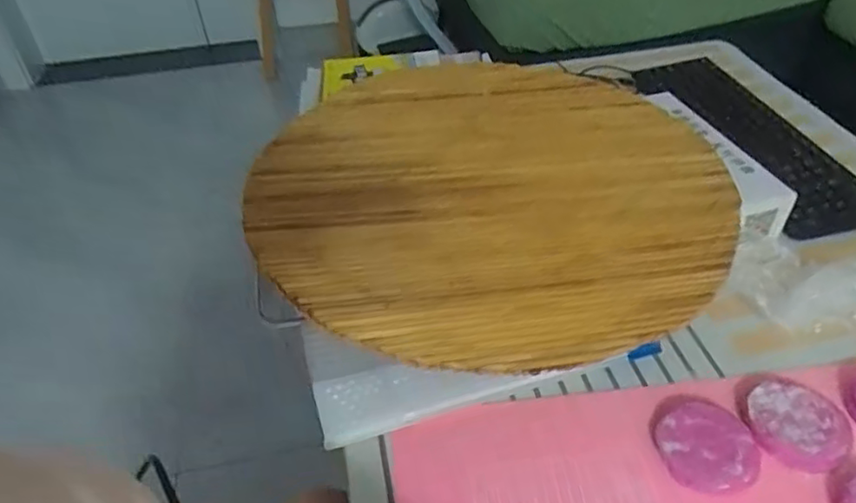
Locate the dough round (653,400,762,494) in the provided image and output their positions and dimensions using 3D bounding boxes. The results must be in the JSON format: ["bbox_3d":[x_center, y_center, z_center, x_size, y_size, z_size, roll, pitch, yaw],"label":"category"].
[{"bbox_3d":[0.229,0.159,0.500,0.076,0.014,0.077,-3,41,3],"label":"dough round"}]

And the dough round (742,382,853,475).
[{"bbox_3d":[0.310,0.144,0.510,0.075,0.014,0.077,-3,41,3],"label":"dough round"}]

